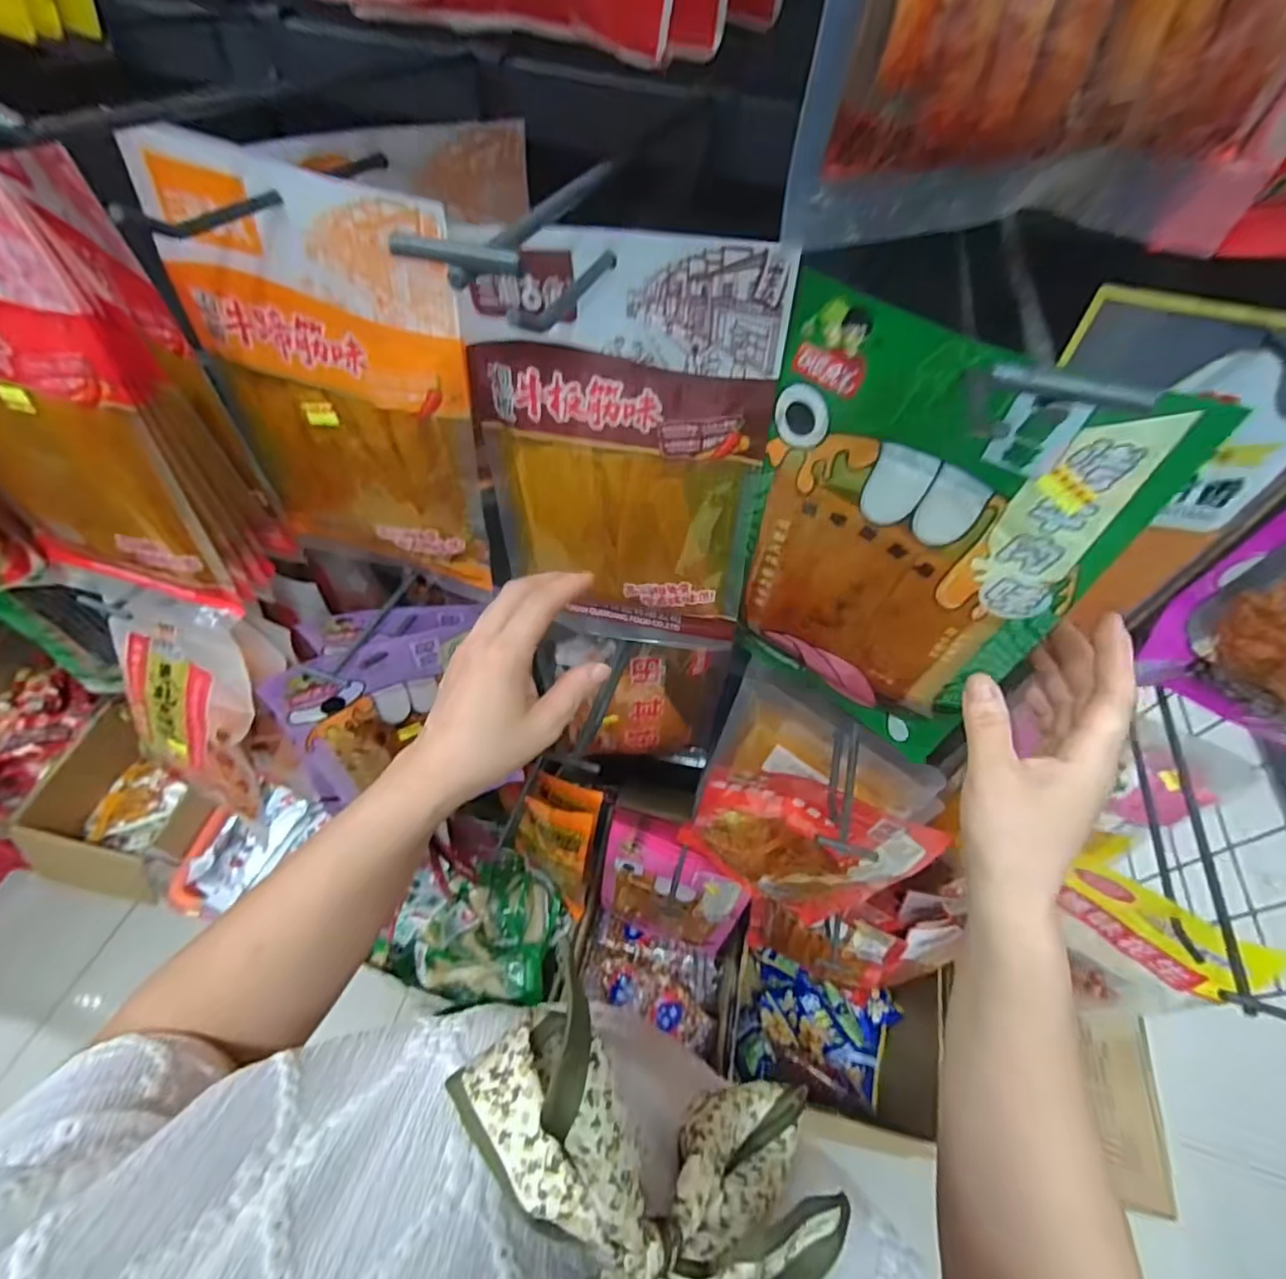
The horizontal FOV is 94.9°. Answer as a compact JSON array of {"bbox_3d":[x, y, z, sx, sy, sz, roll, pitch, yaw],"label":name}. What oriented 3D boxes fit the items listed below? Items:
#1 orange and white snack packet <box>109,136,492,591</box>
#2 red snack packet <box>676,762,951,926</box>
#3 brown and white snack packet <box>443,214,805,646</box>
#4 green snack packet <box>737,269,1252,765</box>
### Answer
[{"bbox_3d":[-0.180,-0.137,0.364,0.164,0.245,0.027,16,54,6],"label":"orange and white snack packet"},{"bbox_3d":[0.130,0.187,0.532,0.173,0.222,0.041,16,54,6],"label":"red snack packet"},{"bbox_3d":[-0.014,-0.098,0.360,0.175,0.253,0.028,15,54,5],"label":"brown and white snack packet"},{"bbox_3d":[0.132,-0.039,0.331,0.173,0.256,0.014,31,57,16],"label":"green snack packet"}]

